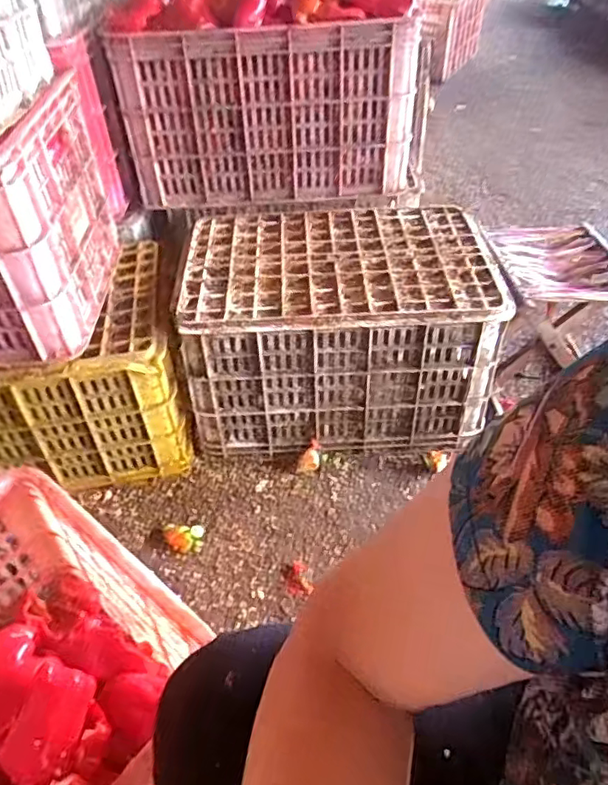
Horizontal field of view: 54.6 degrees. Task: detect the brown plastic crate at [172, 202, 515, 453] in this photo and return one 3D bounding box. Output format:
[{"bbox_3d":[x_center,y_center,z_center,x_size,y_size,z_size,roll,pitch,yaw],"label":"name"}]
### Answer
[{"bbox_3d":[0.056,-0.141,1.072,0.482,0.272,0.377,-1,44,1],"label":"brown plastic crate"}]

